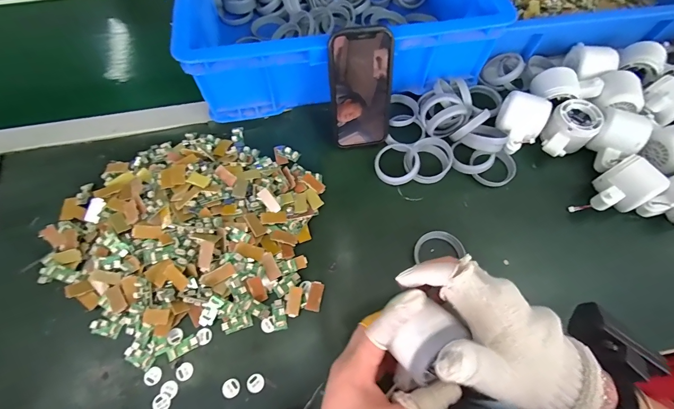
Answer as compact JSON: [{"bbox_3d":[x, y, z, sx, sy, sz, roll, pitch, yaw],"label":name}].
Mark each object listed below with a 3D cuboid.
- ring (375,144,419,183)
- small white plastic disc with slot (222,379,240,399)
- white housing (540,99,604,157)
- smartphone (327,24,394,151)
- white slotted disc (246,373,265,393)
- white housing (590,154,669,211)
[{"bbox_3d":[0.079,-0.056,0.443,0.055,0.015,0.057,0,65,0],"label":"ring"},{"bbox_3d":[-0.107,0.185,0.335,0.017,0.004,0.017,0,65,0],"label":"small white plastic disc with slot"},{"bbox_3d":[0.314,-0.101,0.453,0.082,0.041,0.057,-35,70,-15],"label":"white housing"},{"bbox_3d":[0.032,-0.141,0.418,0.078,0.147,0.007,-10,41,-4],"label":"smartphone"},{"bbox_3d":[-0.084,0.184,0.342,0.018,0.004,0.017,0,65,0],"label":"white slotted disc"},{"bbox_3d":[0.343,-0.016,0.403,0.077,0.054,0.054,-30,68,-13],"label":"white housing"}]

